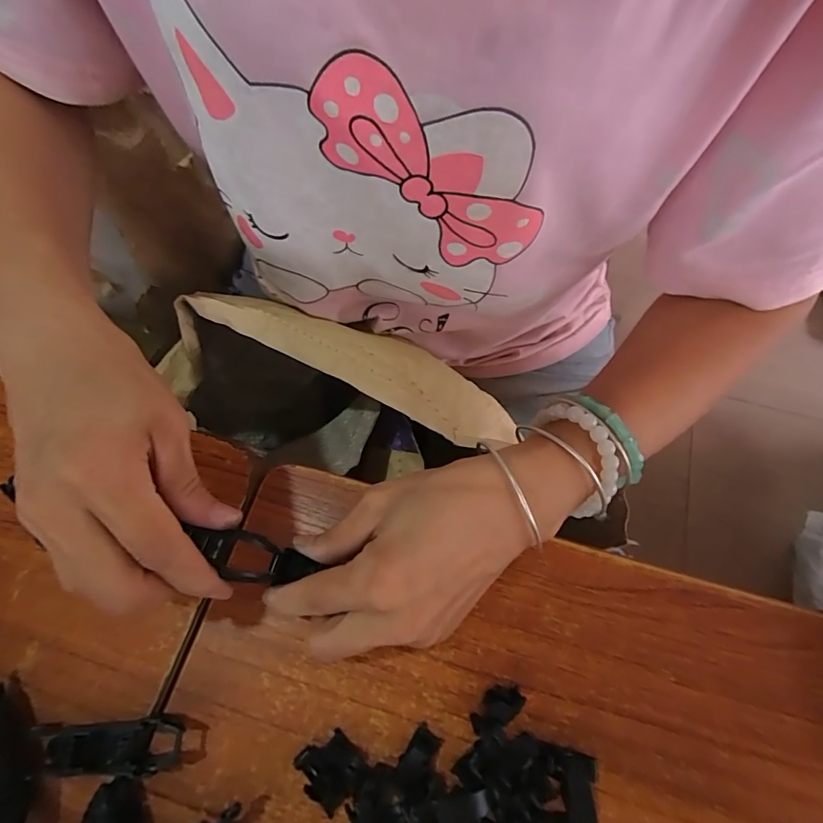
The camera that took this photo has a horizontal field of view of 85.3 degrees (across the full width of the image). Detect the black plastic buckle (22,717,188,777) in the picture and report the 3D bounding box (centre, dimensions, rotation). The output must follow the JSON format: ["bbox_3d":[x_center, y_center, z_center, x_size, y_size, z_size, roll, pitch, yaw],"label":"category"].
[{"bbox_3d":[-0.135,0.150,0.199,0.071,0.014,0.020,-6,64,-1],"label":"black plastic buckle"}]

